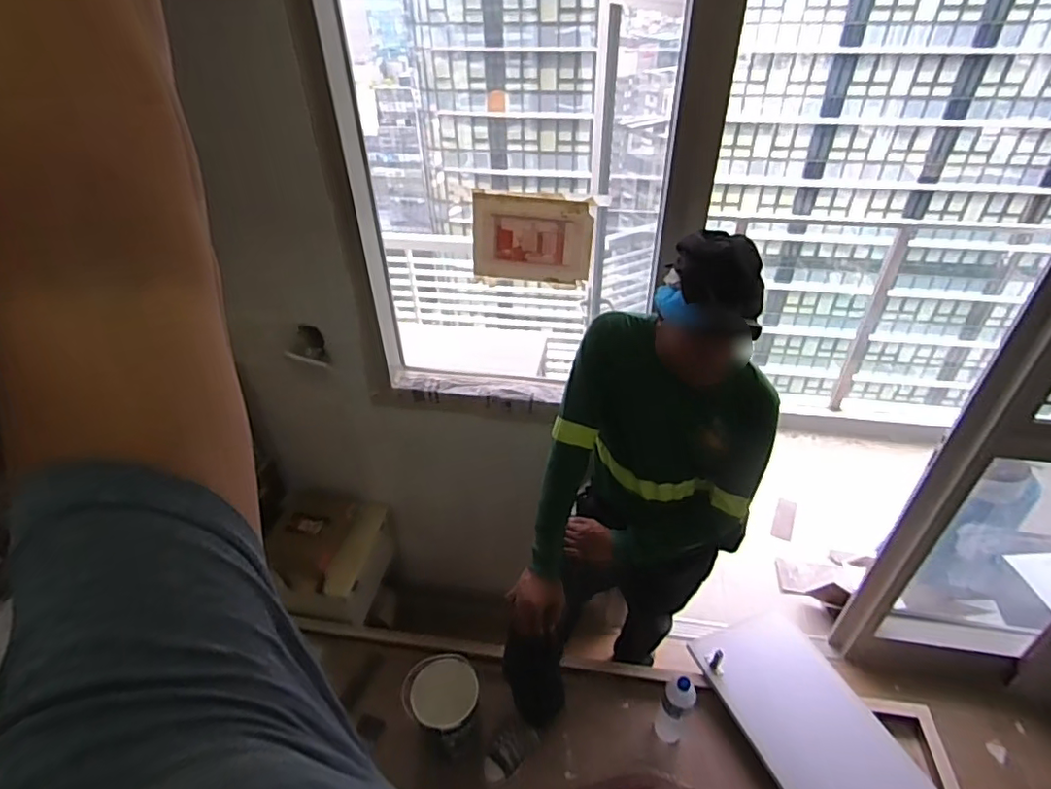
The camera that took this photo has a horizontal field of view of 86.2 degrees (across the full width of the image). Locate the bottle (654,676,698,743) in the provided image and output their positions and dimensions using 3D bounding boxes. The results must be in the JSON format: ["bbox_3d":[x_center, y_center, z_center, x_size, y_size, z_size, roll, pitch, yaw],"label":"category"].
[{"bbox_3d":[0.397,0.837,1.488,0.083,0.264,0.065,14,40,18],"label":"bottle"}]

